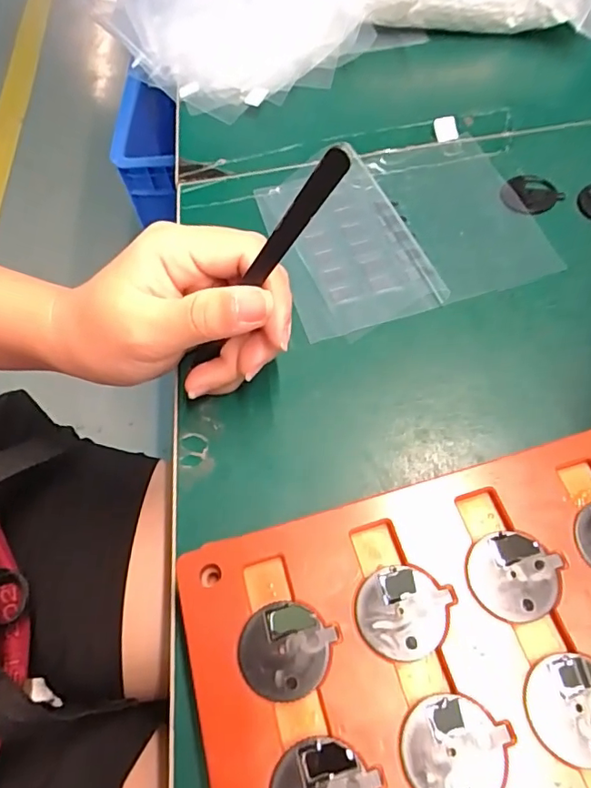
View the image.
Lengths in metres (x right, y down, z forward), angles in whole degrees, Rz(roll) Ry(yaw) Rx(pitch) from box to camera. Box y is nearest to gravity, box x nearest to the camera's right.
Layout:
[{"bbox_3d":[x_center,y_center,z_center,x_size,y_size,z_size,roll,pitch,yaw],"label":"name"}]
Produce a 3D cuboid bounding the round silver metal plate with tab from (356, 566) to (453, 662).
[{"bbox_3d":[0.035,0.071,0.171,0.028,0.004,0.028,-2,60,3],"label":"round silver metal plate with tab"}]

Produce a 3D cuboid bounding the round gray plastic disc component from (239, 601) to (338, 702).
[{"bbox_3d":[-0.003,0.081,0.168,0.028,0.004,0.028,-2,60,3],"label":"round gray plastic disc component"}]

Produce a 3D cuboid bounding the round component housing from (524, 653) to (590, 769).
[{"bbox_3d":[0.083,0.092,0.154,0.028,0.004,0.028,-2,60,3],"label":"round component housing"}]

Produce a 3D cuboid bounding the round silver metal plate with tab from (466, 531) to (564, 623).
[{"bbox_3d":[0.073,0.060,0.175,0.028,0.004,0.029,-2,60,3],"label":"round silver metal plate with tab"}]

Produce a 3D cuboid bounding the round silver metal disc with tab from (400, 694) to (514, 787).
[{"bbox_3d":[0.046,0.103,0.151,0.028,0.004,0.028,-2,60,3],"label":"round silver metal disc with tab"}]

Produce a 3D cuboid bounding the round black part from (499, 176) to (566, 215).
[{"bbox_3d":[0.132,-0.113,0.298,0.029,0.005,0.029,-2,60,3],"label":"round black part"}]

